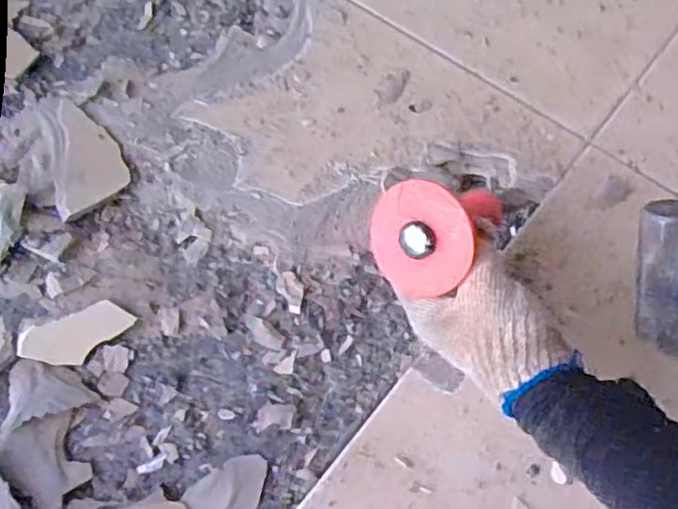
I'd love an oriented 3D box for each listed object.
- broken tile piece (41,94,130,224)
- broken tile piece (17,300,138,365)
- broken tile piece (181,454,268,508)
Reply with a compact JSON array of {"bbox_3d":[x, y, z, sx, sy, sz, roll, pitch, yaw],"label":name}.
[{"bbox_3d":[-0.229,-0.095,0.570,0.062,0.009,0.129,-18,67,-6],"label":"broken tile piece"},{"bbox_3d":[-0.207,0.064,0.503,0.087,0.006,0.038,-22,68,-7],"label":"broken tile piece"},{"bbox_3d":[-0.079,0.174,0.460,0.065,0.006,0.040,-33,70,-12],"label":"broken tile piece"}]

